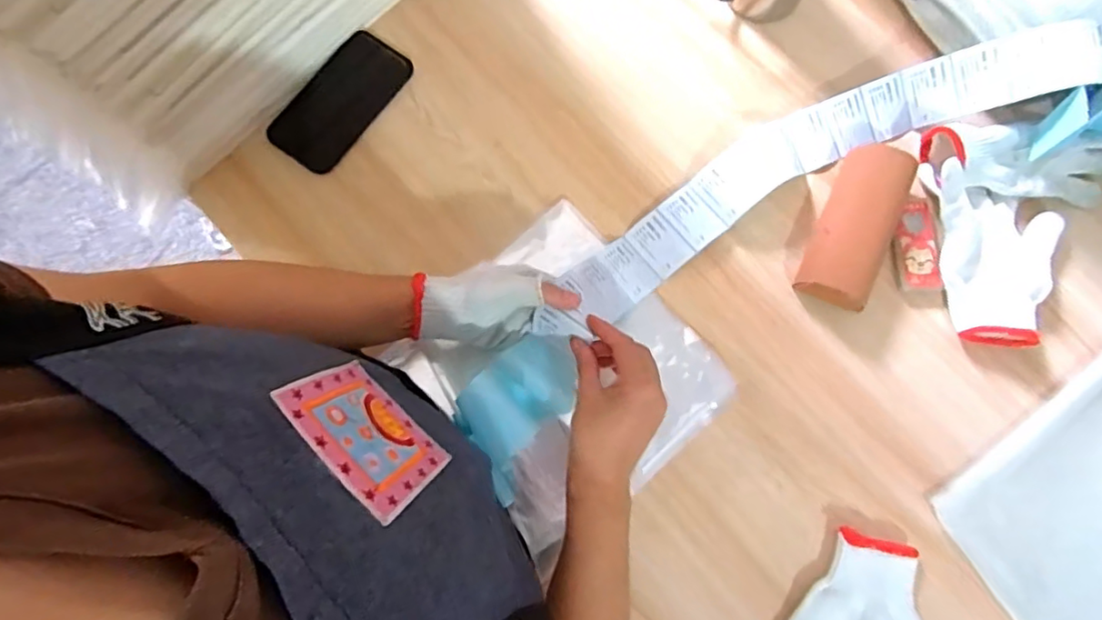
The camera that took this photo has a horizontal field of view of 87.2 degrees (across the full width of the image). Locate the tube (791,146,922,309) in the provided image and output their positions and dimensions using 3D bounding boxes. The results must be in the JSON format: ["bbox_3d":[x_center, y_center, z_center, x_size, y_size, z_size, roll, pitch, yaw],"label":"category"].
[{"bbox_3d":[0.285,-0.080,0.546,0.059,0.037,0.162,25,79,5],"label":"tube"}]

